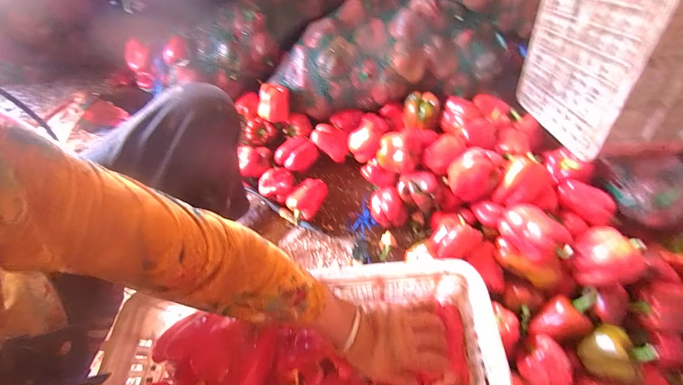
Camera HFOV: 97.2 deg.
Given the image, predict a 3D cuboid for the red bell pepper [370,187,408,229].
[{"bbox_3d":[0.122,0.047,0.808,0.093,0.074,0.097,1,60,-3],"label":"red bell pepper"}]

